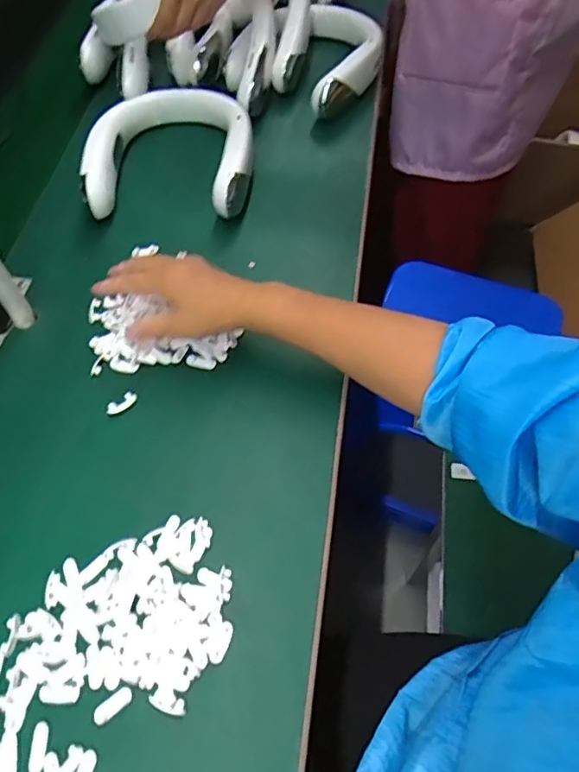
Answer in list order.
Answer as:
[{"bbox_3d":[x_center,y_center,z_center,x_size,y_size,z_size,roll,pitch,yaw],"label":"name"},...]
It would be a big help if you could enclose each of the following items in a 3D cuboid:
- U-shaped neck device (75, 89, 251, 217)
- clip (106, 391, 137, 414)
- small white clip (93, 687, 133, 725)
[{"bbox_3d":[-0.137,-0.278,0.667,0.184,0.043,0.188,1,58,1],"label":"U-shaped neck device"},{"bbox_3d":[-0.155,0.016,0.528,0.030,0.008,0.012,-31,63,-17],"label":"clip"},{"bbox_3d":[-0.124,0.225,0.402,0.029,0.004,0.011,-32,64,-18],"label":"small white clip"}]

